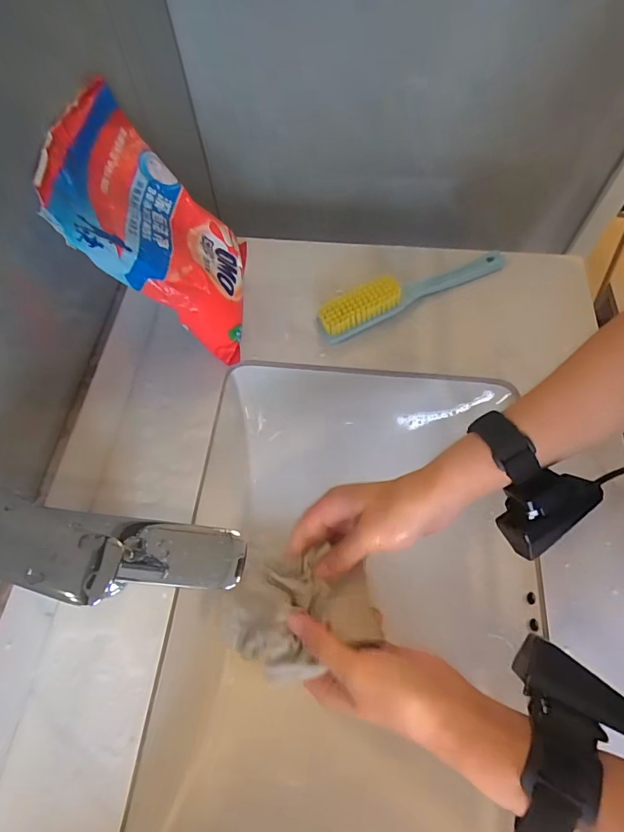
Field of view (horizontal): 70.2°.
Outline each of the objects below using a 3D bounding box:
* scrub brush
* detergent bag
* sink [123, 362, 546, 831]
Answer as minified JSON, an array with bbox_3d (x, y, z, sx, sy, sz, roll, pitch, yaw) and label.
[{"bbox_3d":[0.115,-0.144,0.497,0.234,0.035,0.035,-24,65,-10],"label":"scrub brush"},{"bbox_3d":[-0.138,-0.172,0.420,0.044,0.221,0.164,-17,59,36],"label":"detergent bag"},{"bbox_3d":[0.034,0.179,0.427,0.320,0.127,0.451,4,63,3],"label":"sink"}]

